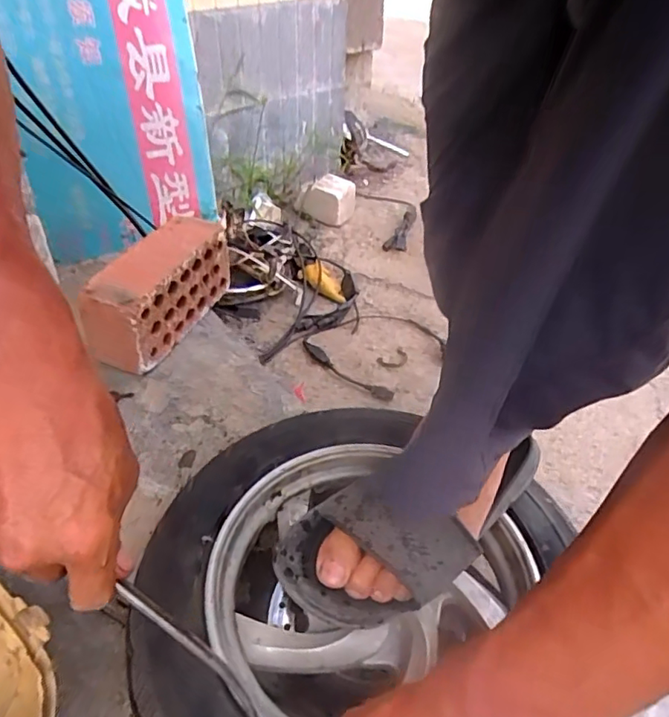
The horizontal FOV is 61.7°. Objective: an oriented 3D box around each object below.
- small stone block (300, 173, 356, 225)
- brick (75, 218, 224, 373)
[{"bbox_3d":[-0.018,-0.506,1.788,0.154,0.134,0.107,8,41,7],"label":"small stone block"},{"bbox_3d":[-0.233,-0.096,0.783,0.078,0.117,0.226,15,42,15],"label":"brick"}]

